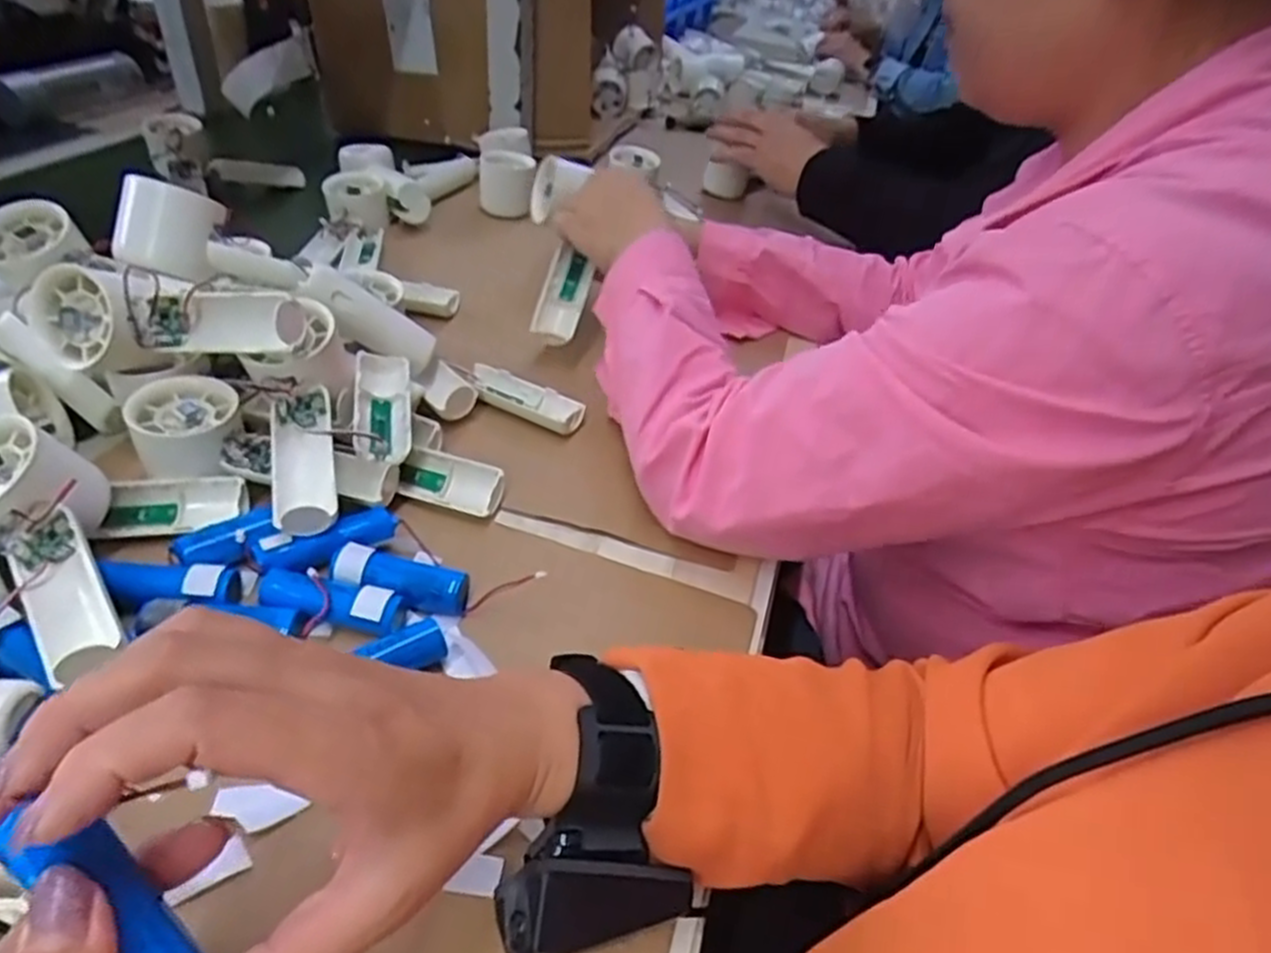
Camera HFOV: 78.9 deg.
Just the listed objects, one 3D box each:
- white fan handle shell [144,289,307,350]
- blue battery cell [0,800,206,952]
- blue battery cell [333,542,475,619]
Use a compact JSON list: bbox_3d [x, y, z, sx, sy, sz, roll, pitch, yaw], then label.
[{"bbox_3d":[-0.232,-0.088,0.438,0.093,0.030,0.023,1,38,14],"label":"white fan handle shell"},{"bbox_3d":[-0.132,0.115,0.199,0.021,0.065,0.017,-34,10,-39],"label":"blue battery cell"},{"bbox_3d":[-0.128,0.056,0.418,0.073,0.018,0.023,11,40,4],"label":"blue battery cell"}]

